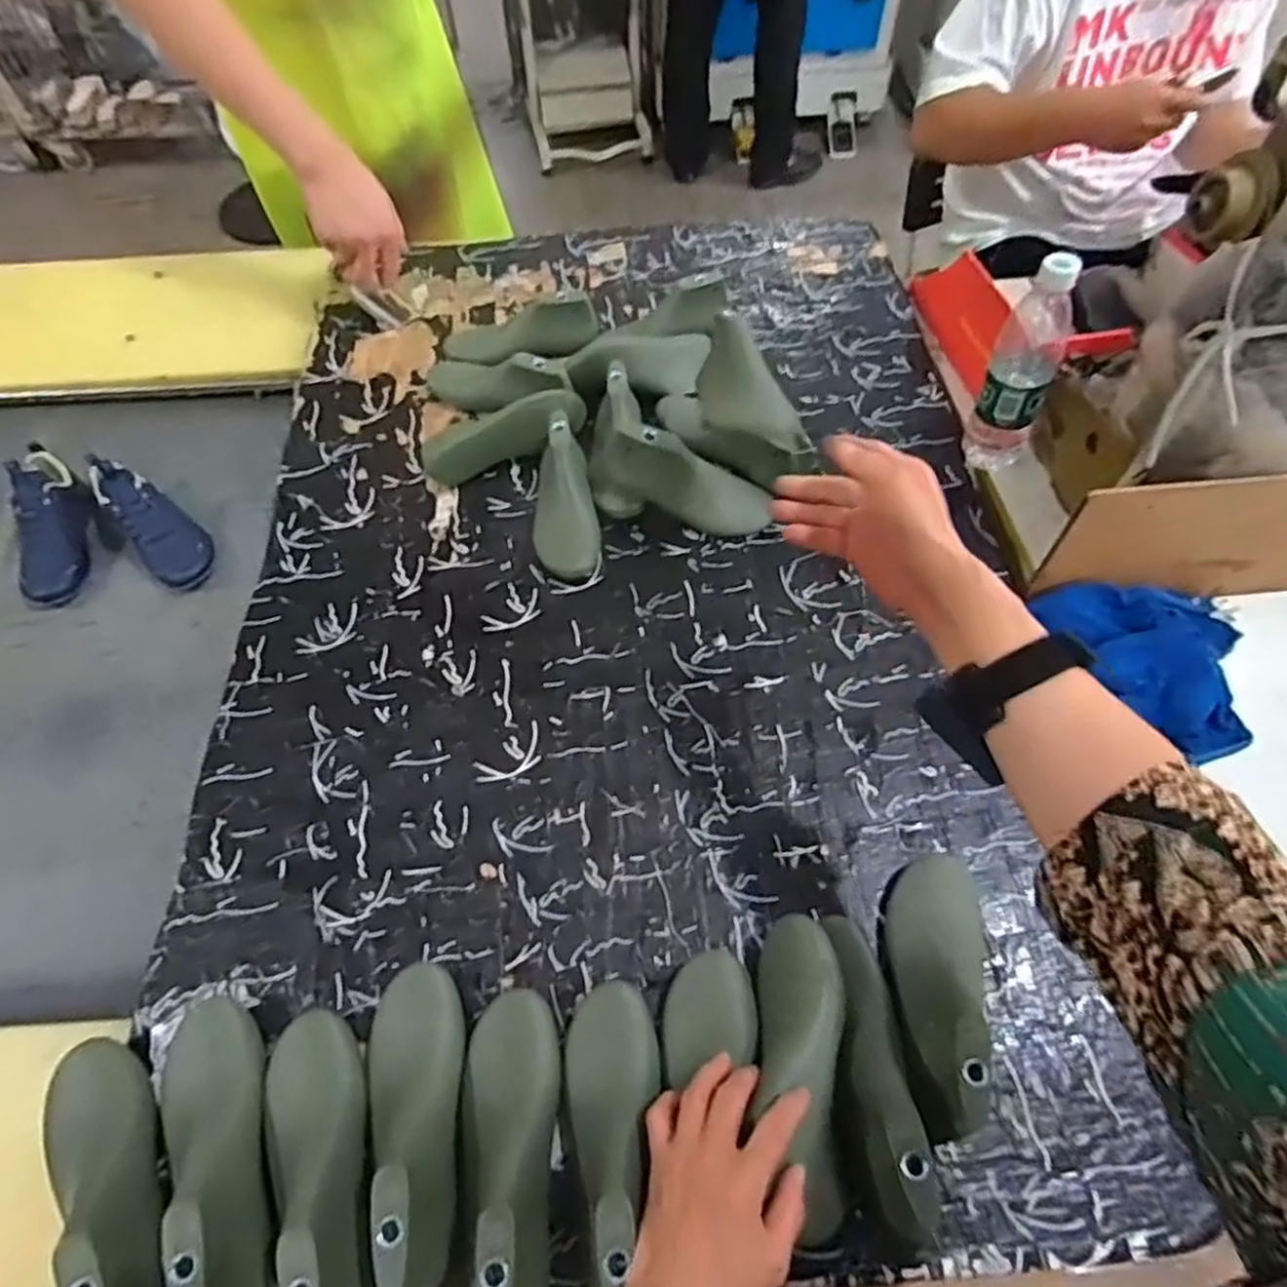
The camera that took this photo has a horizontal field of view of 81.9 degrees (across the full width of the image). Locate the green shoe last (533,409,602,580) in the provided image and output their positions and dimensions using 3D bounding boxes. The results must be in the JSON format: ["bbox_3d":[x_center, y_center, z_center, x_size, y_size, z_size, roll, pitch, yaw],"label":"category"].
[{"bbox_3d":[-0.086,-0.154,0.796,0.069,0.065,0.194,-6,72,-2],"label":"green shoe last"}]

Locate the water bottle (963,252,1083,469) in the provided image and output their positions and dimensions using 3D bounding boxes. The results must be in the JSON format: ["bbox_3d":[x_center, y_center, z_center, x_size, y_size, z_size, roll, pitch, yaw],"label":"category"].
[{"bbox_3d":[0.395,-0.290,0.755,0.074,0.208,0.075,26,62,17],"label":"water bottle"}]

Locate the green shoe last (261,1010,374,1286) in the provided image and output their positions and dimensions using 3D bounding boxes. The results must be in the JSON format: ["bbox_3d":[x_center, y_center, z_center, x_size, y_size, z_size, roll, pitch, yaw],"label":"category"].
[{"bbox_3d":[-0.214,0.344,0.488,0.068,0.065,0.196,-21,45,-11],"label":"green shoe last"}]

